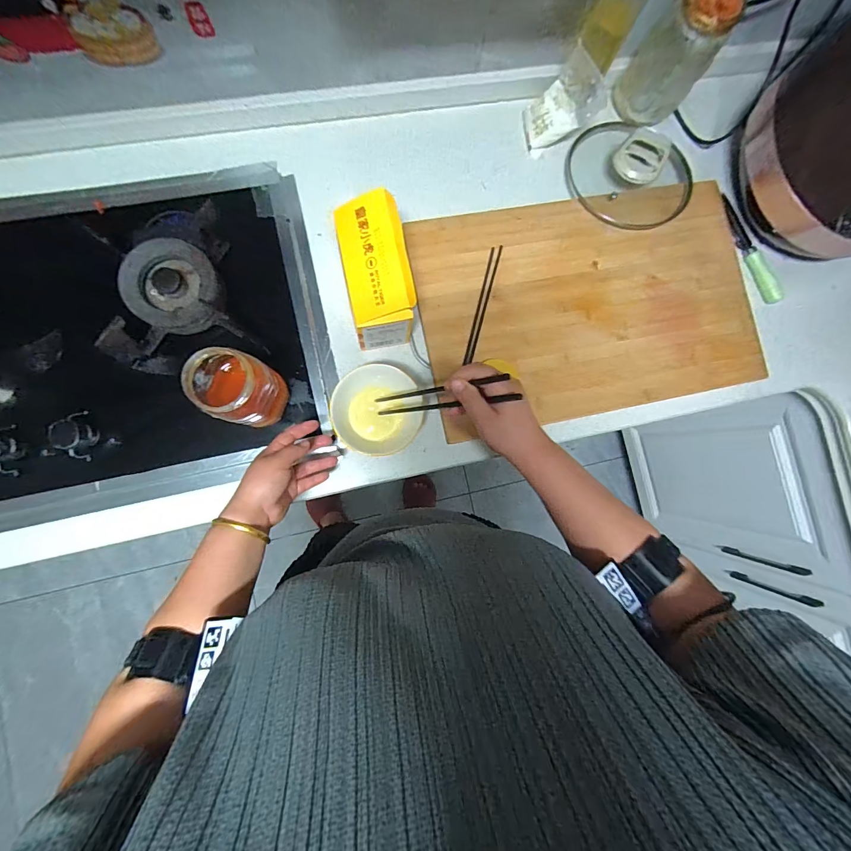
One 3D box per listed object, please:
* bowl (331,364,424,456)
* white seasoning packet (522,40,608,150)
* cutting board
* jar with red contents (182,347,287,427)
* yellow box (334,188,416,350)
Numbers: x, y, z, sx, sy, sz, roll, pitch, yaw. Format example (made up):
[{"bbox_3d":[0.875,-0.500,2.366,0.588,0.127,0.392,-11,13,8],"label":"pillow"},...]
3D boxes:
[{"bbox_3d":[-0.065,-0.020,0.539,0.121,0.073,0.116,1,85,-6],"label":"bowl"},{"bbox_3d":[0.209,-0.499,0.592,0.126,0.038,0.087,-20,108,34],"label":"white seasoning packet"},{"bbox_3d":[0.266,-0.193,0.614,0.539,0.029,0.341,-11,86,-7],"label":"cutting board"},{"bbox_3d":[-0.236,-0.042,0.482,0.085,0.146,0.073,15,84,-5],"label":"jar with red contents"},{"bbox_3d":[-0.070,-0.198,0.522,0.084,0.146,0.156,-12,87,-7],"label":"yellow box"}]

